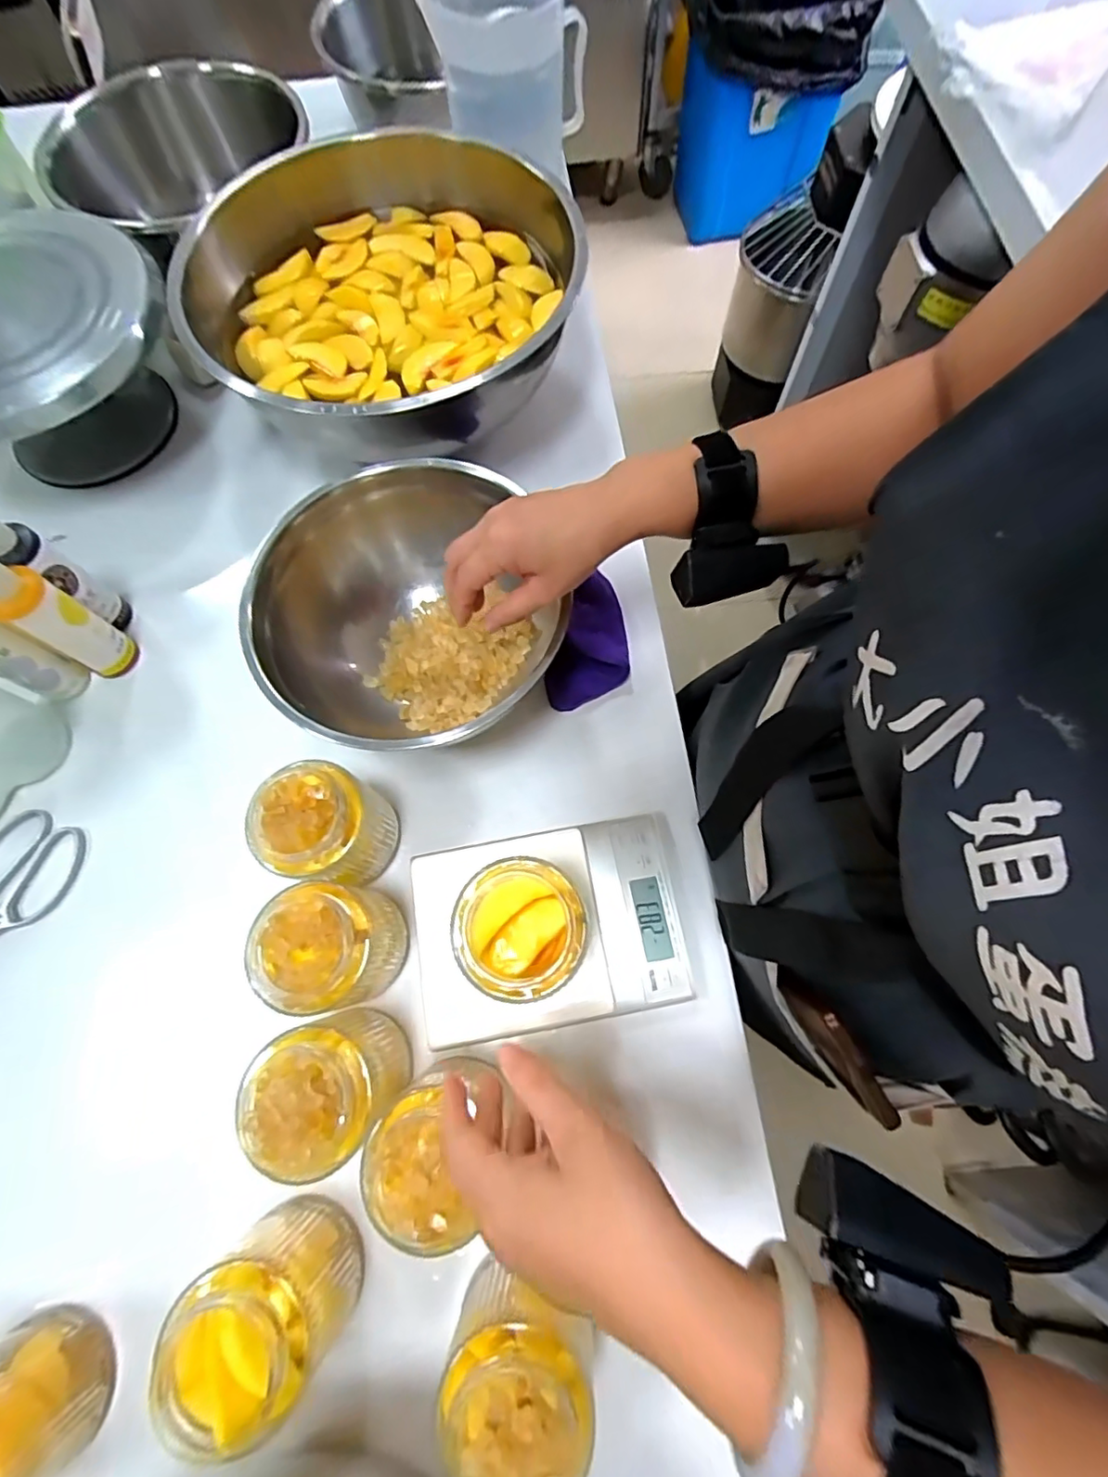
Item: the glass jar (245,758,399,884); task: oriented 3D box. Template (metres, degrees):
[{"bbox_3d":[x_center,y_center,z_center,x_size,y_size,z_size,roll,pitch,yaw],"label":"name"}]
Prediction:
[{"bbox_3d":[-0.176,0.071,0.453,0.078,0.106,0.081,-1,71,2],"label":"glass jar"}]

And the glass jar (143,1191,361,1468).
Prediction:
[{"bbox_3d":[-0.173,0.348,0.352,0.084,0.098,0.072,21,73,9],"label":"glass jar"}]

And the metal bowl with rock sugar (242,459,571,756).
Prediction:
[{"bbox_3d":[-0.113,-0.099,0.502,0.232,0.122,0.248,-1,71,2],"label":"metal bowl with rock sugar"}]

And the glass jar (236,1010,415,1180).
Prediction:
[{"bbox_3d":[-0.151,0.233,0.388,0.076,0.105,0.081,-1,71,2],"label":"glass jar"}]

